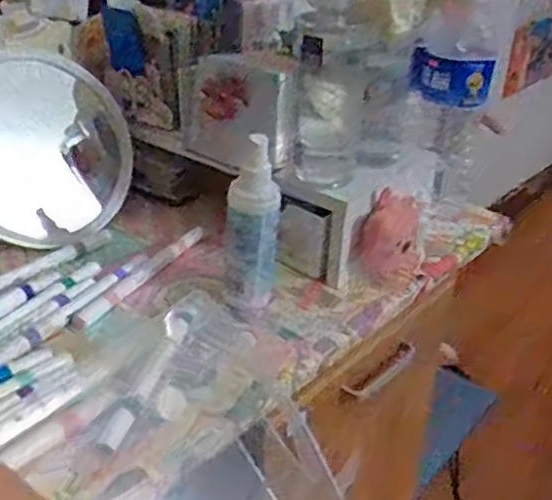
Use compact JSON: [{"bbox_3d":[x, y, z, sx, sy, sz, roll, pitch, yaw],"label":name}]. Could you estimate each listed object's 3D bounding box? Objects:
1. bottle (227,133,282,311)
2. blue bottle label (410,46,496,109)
[{"bbox_3d":[-0.015,-0.018,0.507,0.035,0.126,0.029,11,30,15],"label":"bottle"},{"bbox_3d":[0.158,-0.153,0.611,0.093,0.045,0.019,9,25,-27],"label":"blue bottle label"}]

